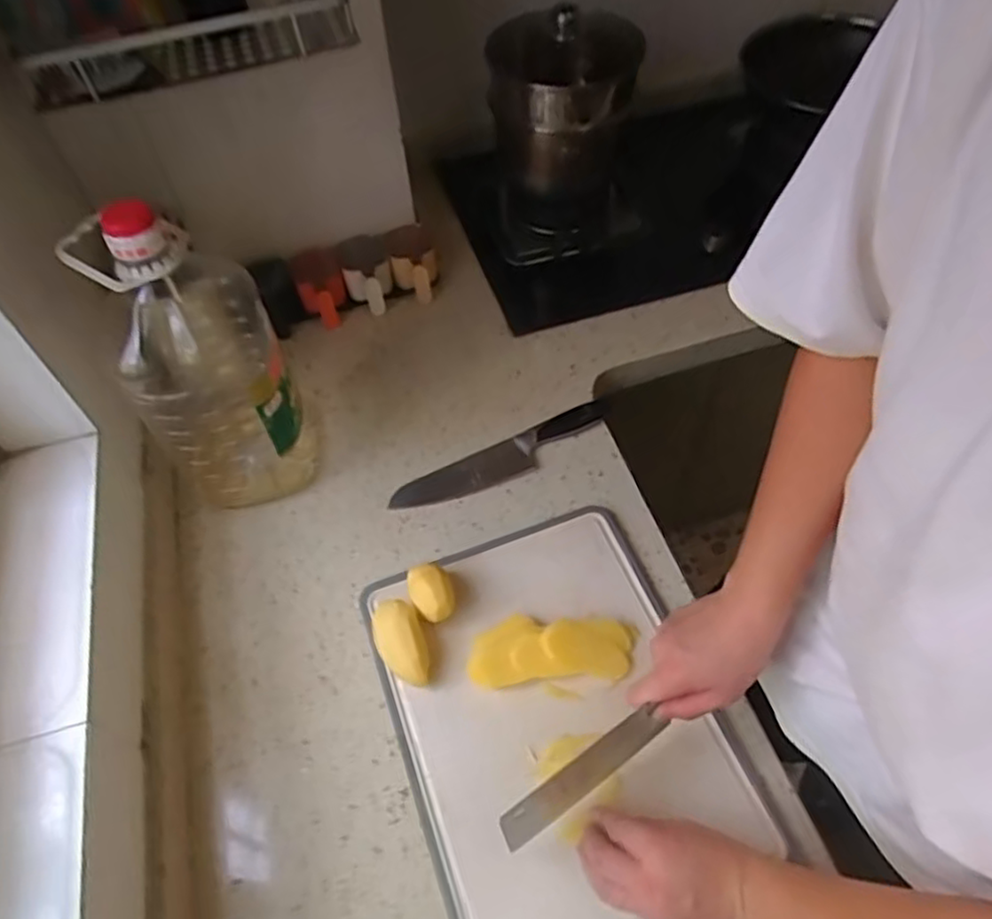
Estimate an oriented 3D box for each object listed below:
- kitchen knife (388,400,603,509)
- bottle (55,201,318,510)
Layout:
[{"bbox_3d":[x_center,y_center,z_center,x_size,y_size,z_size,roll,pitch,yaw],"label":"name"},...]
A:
[{"bbox_3d":[0.005,-0.004,0.822,0.267,0.022,0.053,-24,57,-14],"label":"kitchen knife"},{"bbox_3d":[-0.297,-0.104,0.712,0.136,0.345,0.149,-18,56,-10],"label":"bottle"}]

